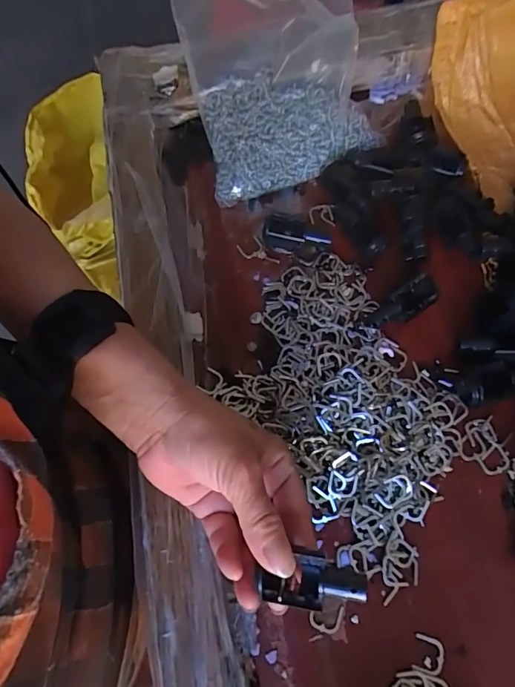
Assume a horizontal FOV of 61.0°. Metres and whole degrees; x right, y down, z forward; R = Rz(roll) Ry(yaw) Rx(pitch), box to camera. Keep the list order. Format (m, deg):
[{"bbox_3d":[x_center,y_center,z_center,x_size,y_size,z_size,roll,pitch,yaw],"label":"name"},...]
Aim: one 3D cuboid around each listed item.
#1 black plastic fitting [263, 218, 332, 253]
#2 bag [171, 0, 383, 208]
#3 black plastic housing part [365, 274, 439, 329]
[{"bbox_3d":[0.032,-0.086,0.350,0.050,0.021,0.023,15,70,8],"label":"black plastic fitting"},{"bbox_3d":[0.016,-0.256,0.388,0.154,0.069,0.241,-12,68,-3],"label":"bag"},{"bbox_3d":[0.108,-0.028,0.320,0.056,0.021,0.018,-32,71,-10],"label":"black plastic housing part"}]

